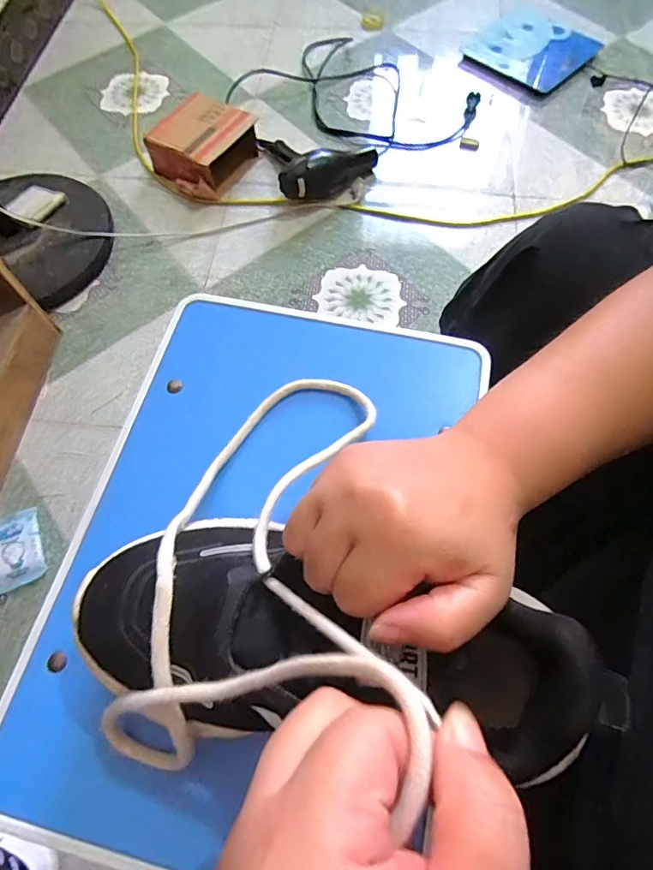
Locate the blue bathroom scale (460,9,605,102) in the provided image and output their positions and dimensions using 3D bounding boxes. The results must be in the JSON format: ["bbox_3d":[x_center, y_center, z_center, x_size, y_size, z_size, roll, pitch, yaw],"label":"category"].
[{"bbox_3d":[0.507,-0.957,1.199,0.282,0.032,0.306,37,72,17],"label":"blue bathroom scale"}]

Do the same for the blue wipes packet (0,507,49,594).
[{"bbox_3d":[-0.467,0.171,0.730,0.076,0.012,0.110,-20,67,-7],"label":"blue wipes packet"}]

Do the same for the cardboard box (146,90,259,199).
[{"bbox_3d":[-0.262,-0.611,1.029,0.178,0.099,0.196,33,71,15],"label":"cardboard box"}]

